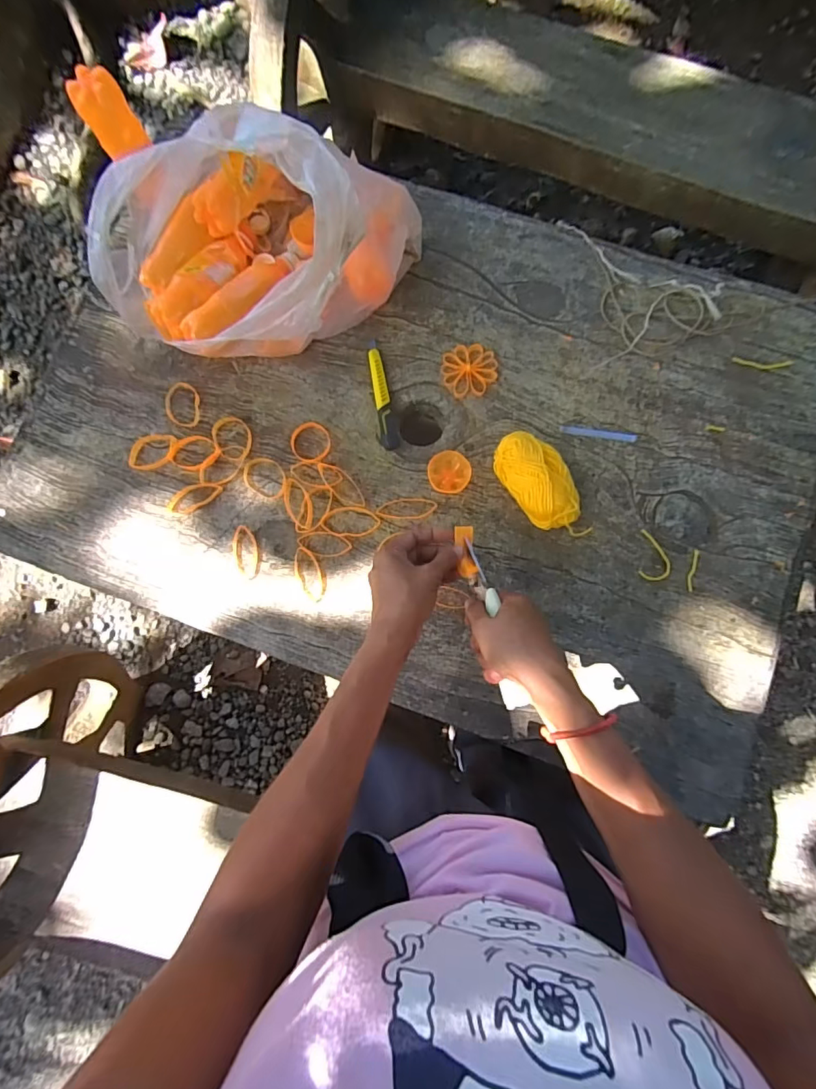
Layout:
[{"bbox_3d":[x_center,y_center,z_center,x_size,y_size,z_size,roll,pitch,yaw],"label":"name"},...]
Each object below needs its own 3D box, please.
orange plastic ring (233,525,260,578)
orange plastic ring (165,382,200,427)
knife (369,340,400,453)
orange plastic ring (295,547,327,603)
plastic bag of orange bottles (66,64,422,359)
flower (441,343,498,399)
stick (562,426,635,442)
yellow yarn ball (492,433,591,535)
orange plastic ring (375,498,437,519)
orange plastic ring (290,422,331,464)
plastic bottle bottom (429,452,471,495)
[{"bbox_3d":[-0.190,0.009,0.578,0.028,0.007,0.061,-11,84,2],"label":"orange plastic ring"},{"bbox_3d":[-0.277,-0.171,0.601,0.045,0.004,0.059,-7,84,2],"label":"orange plastic ring"},{"bbox_3d":[-0.030,-0.181,0.589,0.024,0.016,0.136,-9,84,2],"label":"knife"},{"bbox_3d":[-0.113,0.034,0.571,0.030,0.004,0.066,-26,84,0],"label":"orange plastic ring"},{"bbox_3d":[-0.194,-0.333,0.538,0.317,0.164,0.240,27,86,5],"label":"plastic bag of orange bottles"},{"bbox_3d":[0.074,-0.208,0.590,0.063,0.011,0.061,-6,84,2],"label":"flower"},{"bbox_3d":[0.223,-0.129,0.574,0.085,0.004,0.010,8,87,5],"label":"stick"},{"bbox_3d":[0.148,-0.063,0.544,0.063,0.057,0.131,-31,84,0],"label":"yellow yarn ball"},{"bbox_3d":[-0.001,-0.042,0.574,0.070,0.004,0.025,1,85,3],"label":"orange plastic ring"},{"bbox_3d":[-0.116,-0.121,0.587,0.048,0.006,0.052,0,85,3],"label":"orange plastic ring"},{"bbox_3d":[0.048,-0.083,0.567,0.047,0.012,0.047,0,85,3],"label":"plastic bottle bottom"}]

